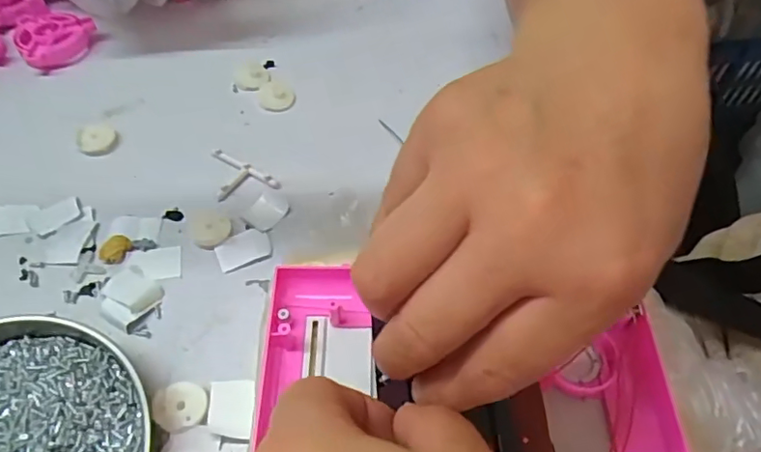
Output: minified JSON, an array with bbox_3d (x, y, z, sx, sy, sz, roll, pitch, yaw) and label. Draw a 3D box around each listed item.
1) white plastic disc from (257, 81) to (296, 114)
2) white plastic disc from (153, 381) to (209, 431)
[{"bbox_3d":[-0.071,-0.089,0.381,0.025,0.008,0.025,0,54,0],"label":"white plastic disc"},{"bbox_3d":[-0.091,0.082,0.256,0.023,0.005,0.022,0,54,0],"label":"white plastic disc"}]

